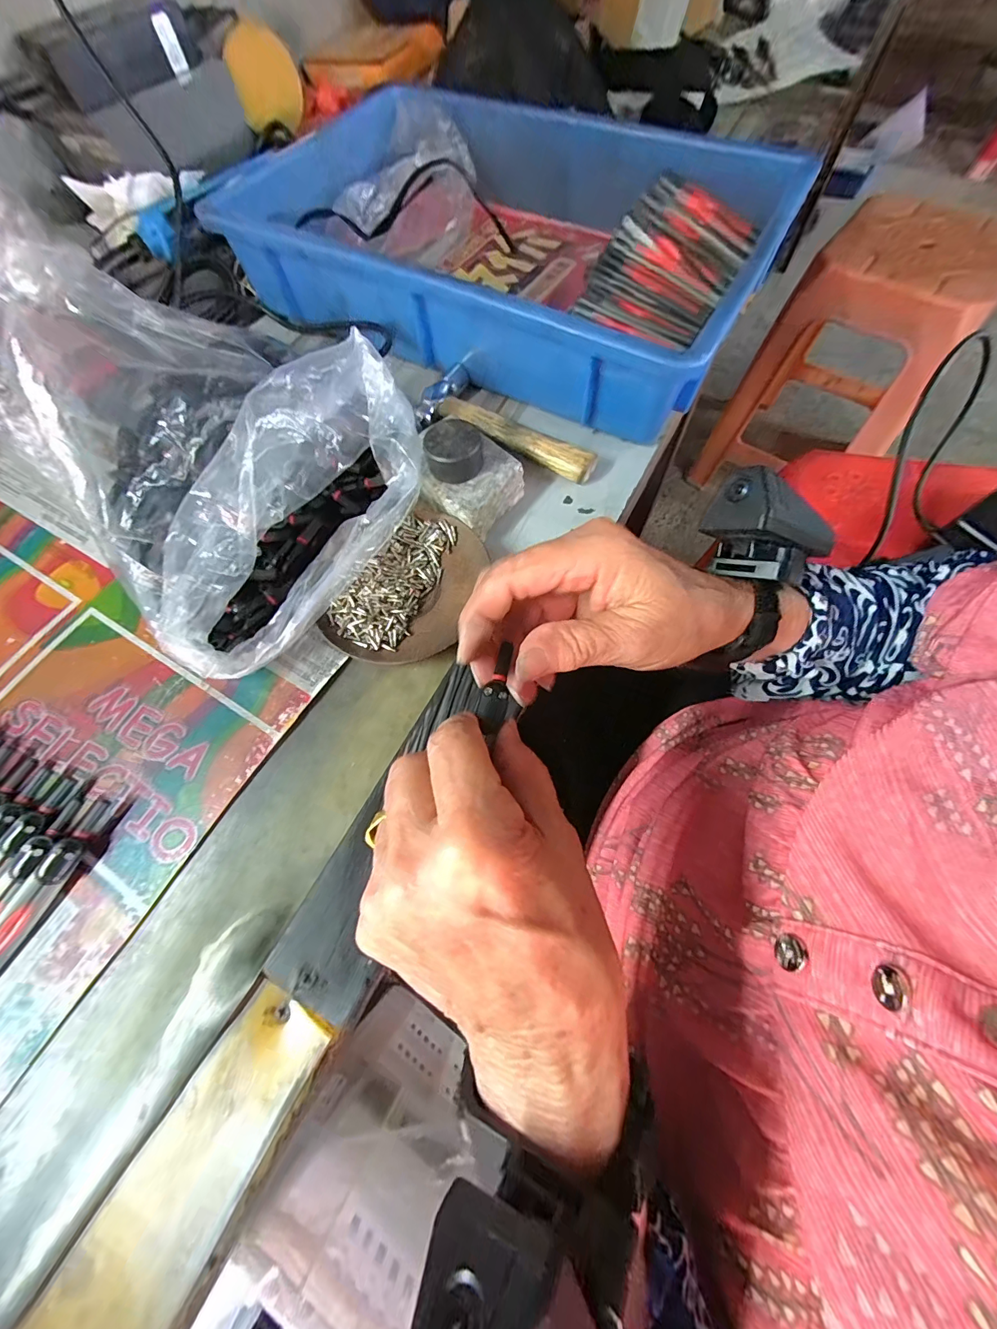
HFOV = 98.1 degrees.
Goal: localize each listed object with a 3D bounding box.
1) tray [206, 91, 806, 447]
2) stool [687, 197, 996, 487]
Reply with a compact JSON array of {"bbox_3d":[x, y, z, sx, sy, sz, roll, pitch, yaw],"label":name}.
[{"bbox_3d":[0.003,-0.375,0.385,0.428,0.077,0.298,26,71,13],"label":"tray"},{"bbox_3d":[0.741,-0.626,0.954,0.321,0.446,0.349,39,74,17],"label":"stool"}]

